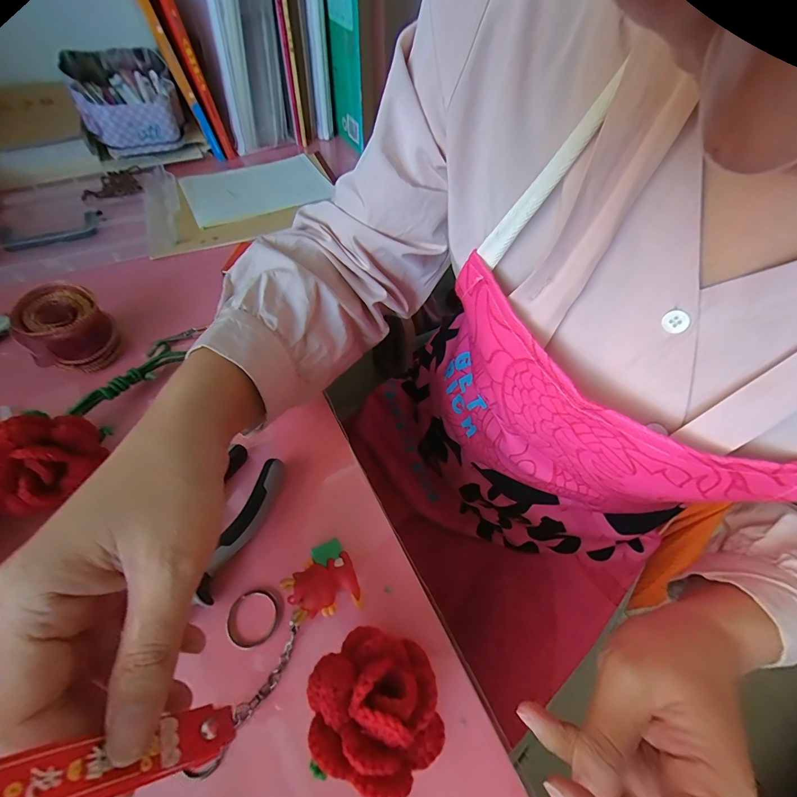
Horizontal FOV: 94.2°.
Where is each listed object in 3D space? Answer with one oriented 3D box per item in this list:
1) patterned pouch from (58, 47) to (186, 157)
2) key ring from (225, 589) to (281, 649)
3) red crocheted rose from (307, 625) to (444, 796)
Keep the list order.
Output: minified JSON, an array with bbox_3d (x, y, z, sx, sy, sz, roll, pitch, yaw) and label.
[{"bbox_3d":[-0.386,-0.429,0.539,0.122,0.080,0.171,-21,59,-16],"label":"patterned pouch"},{"bbox_3d":[-0.090,0.136,0.230,0.032,0.004,0.031,1,55,-1],"label":"key ring"},{"bbox_3d":[-0.012,0.156,0.191,0.066,0.049,0.058,15,56,8],"label":"red crocheted rose"}]

